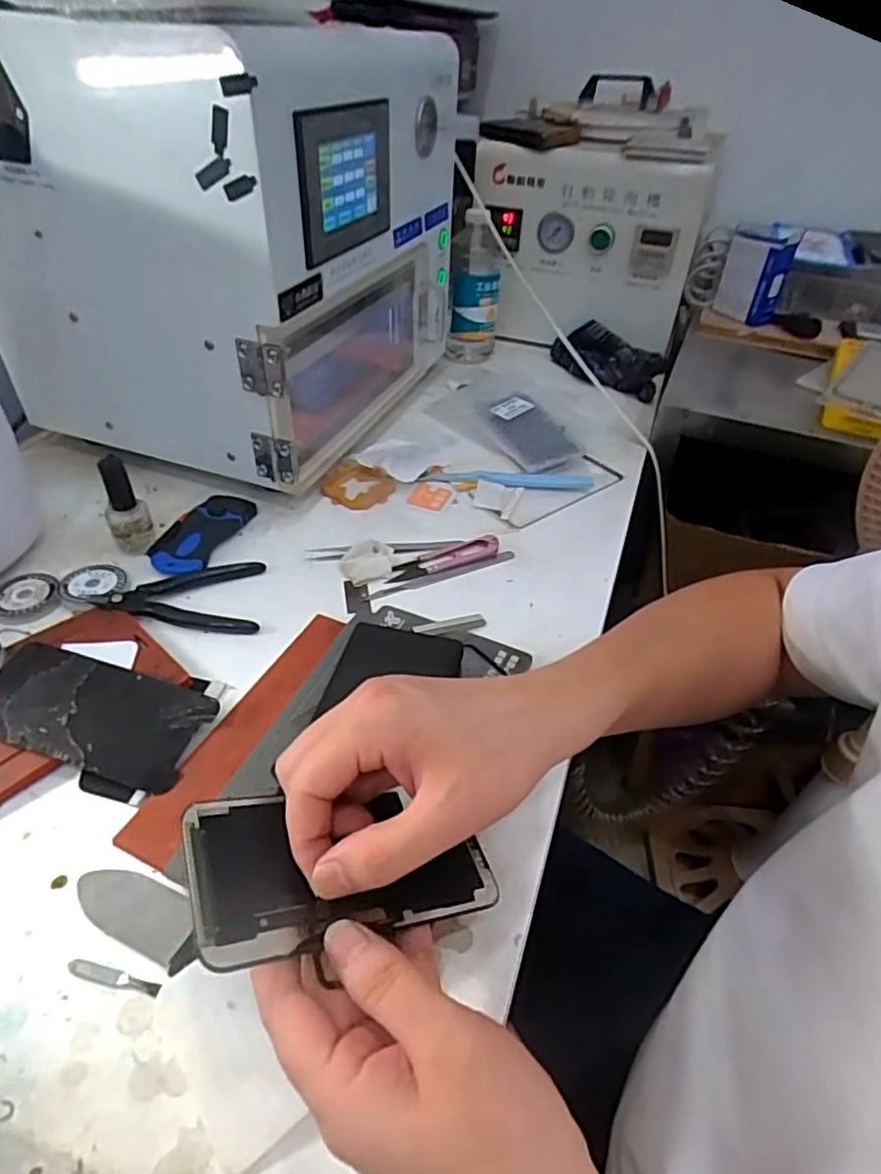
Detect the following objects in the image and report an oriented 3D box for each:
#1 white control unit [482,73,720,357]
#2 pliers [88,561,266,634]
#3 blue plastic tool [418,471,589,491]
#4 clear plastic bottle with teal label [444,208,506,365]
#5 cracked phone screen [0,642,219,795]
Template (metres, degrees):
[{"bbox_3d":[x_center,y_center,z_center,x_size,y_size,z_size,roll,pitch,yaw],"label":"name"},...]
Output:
[{"bbox_3d":[0.200,-0.479,0.851,0.284,0.260,0.229,14,42,12],"label":"white control unit"},{"bbox_3d":[-0.194,0.007,0.474,0.115,0.007,0.070,-3,41,-7],"label":"pliers"},{"bbox_3d":[0.066,-0.105,0.617,0.163,0.010,0.021,2,41,-1],"label":"blue plastic tool"},{"bbox_3d":[0.043,-0.376,0.810,0.066,0.170,0.073,4,41,1],"label":"clear plastic bottle with teal label"},{"bbox_3d":[-0.214,0.075,0.388,0.139,0.006,0.066,16,47,6],"label":"cracked phone screen"}]

